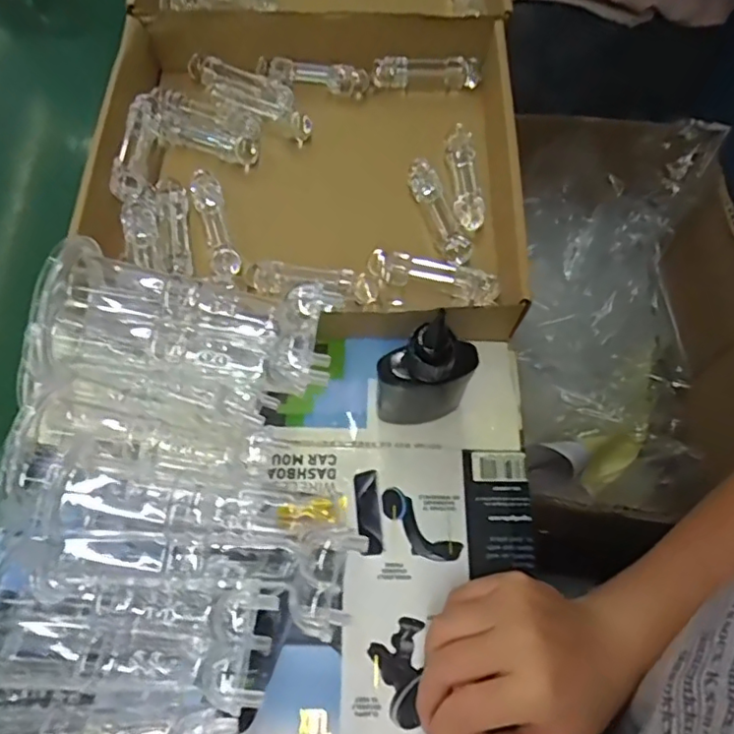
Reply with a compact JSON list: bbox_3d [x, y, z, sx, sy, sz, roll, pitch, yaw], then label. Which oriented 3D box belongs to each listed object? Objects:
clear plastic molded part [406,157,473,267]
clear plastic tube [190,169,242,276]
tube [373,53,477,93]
[{"bbox_3d":[0.058,-0.121,0.456,0.027,0.024,0.093,-17,70,-6],"label":"clear plastic molded part"},{"bbox_3d":[-0.116,-0.107,0.450,0.022,0.024,0.094,-17,70,-6],"label":"clear plastic tube"},{"bbox_3d":[0.051,-0.255,0.509,0.090,0.029,0.021,2,69,1],"label":"tube"}]

